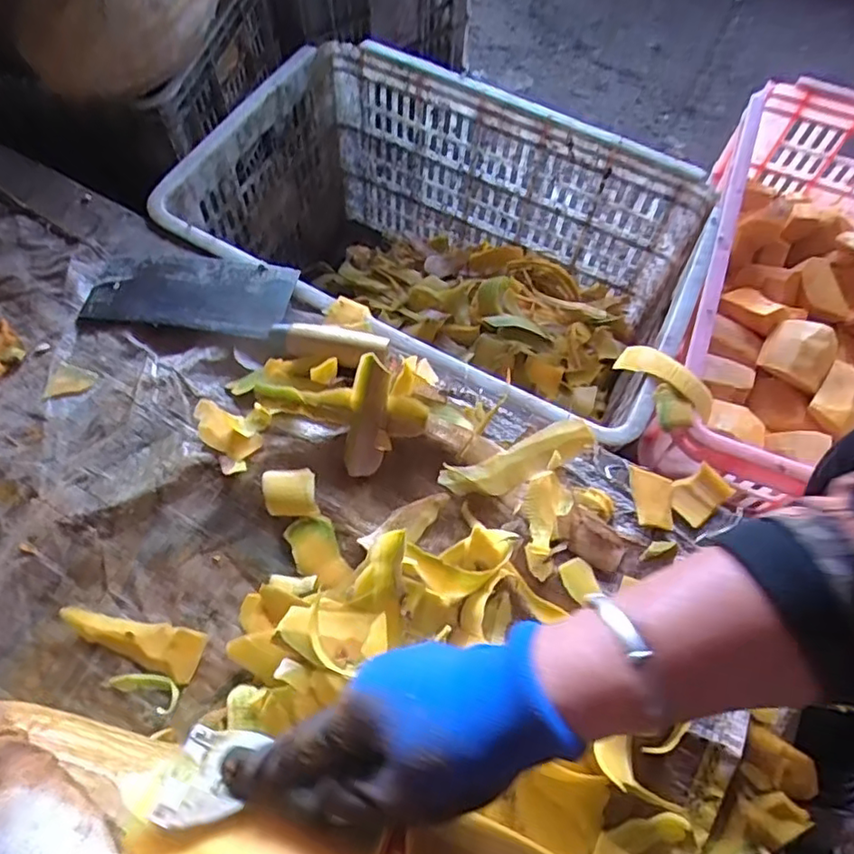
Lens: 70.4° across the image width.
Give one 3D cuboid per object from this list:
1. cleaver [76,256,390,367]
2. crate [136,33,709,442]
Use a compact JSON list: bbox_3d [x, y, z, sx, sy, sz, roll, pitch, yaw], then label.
[{"bbox_3d":[-0.158,-0.112,0.517,0.254,0.026,0.091,11,65,3],"label":"cleaver"},{"bbox_3d":[0.016,-0.172,0.713,0.493,0.280,0.339,27,67,10],"label":"crate"}]

